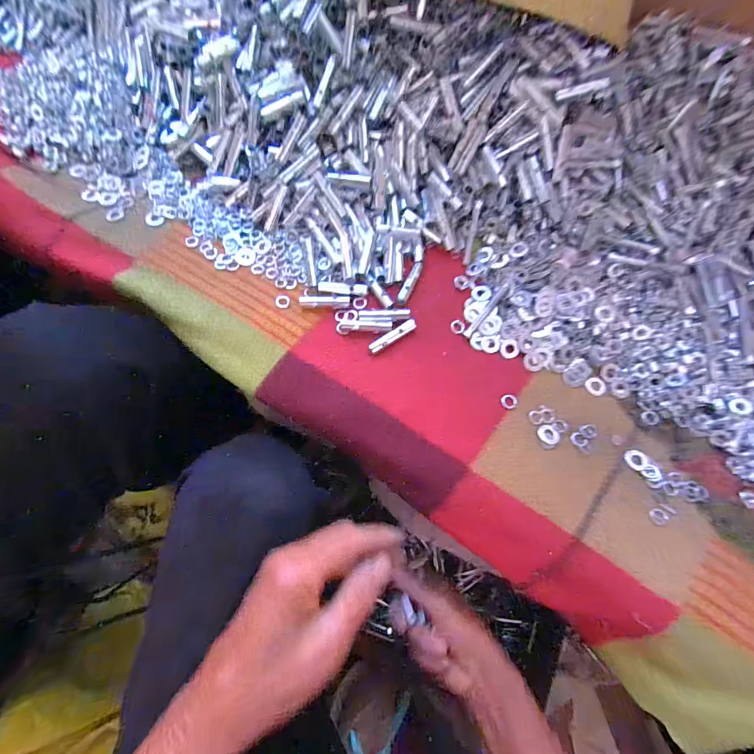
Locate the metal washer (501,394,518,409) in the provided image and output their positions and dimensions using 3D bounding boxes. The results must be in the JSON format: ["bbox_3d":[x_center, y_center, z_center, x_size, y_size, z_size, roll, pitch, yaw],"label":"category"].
[{"bbox_3d":[0.109,0.020,0.313,0.013,0.004,0.012,0,70,-1],"label":"metal washer"}]

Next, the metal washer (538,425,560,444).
[{"bbox_3d":[0.138,0.046,0.306,0.015,0.004,0.016,0,70,-1],"label":"metal washer"}]

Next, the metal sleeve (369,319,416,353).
[{"bbox_3d":[0.013,-0.035,0.324,0.045,0.006,0.009,-31,74,-12],"label":"metal sleeve"}]

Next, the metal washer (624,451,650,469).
[{"bbox_3d":[0.205,0.065,0.302,0.015,0.004,0.015,-4,63,7],"label":"metal washer"}]

